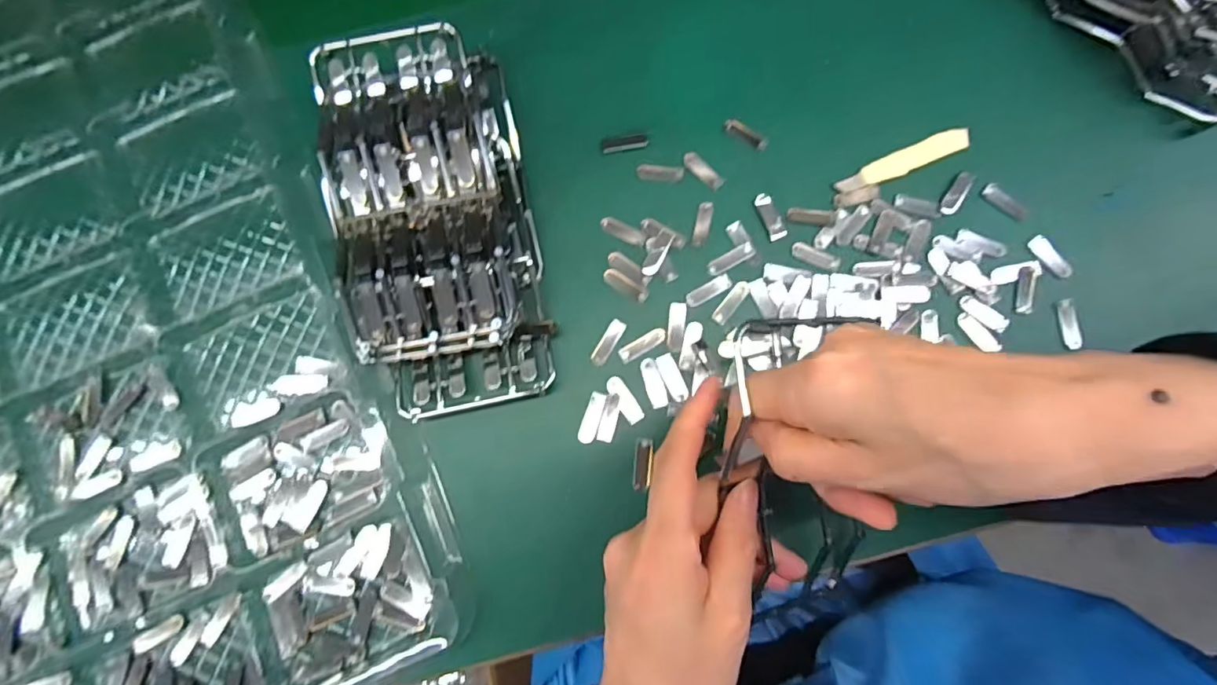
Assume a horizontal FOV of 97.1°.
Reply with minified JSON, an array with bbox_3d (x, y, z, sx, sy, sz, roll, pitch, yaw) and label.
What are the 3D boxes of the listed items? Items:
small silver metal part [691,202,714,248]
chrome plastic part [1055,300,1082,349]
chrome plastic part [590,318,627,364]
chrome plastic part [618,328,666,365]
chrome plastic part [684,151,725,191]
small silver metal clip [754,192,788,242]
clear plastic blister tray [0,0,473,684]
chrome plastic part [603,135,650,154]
[{"bbox_3d":[0.056,-0.070,0.317,0.009,0.004,0.029,14,82,4],"label":"small silver metal part"},{"bbox_3d":[0.258,-0.010,0.300,0.008,0.004,0.028,-6,81,1],"label":"chrome plastic part"},{"bbox_3d":[0.000,0.000,0.306,0.009,0.004,0.029,30,83,6],"label":"chrome plastic part"},{"bbox_3d":[0.020,0.001,0.306,0.029,0.004,0.009,-31,82,-3],"label":"chrome plastic part"},{"bbox_3d":[0.057,-0.103,0.320,0.028,0.004,0.011,45,85,7],"label":"chrome plastic part"},{"bbox_3d":[0.096,-0.074,0.317,0.011,0.004,0.029,-20,81,-1],"label":"small silver metal clip"},{"bbox_3d":[-0.393,0.019,0.311,0.506,0.030,0.506,-24,81,-2],"label":"clear plastic blister tray"},{"bbox_3d":[0.010,-0.121,0.326,0.027,0.005,0.007,-9,81,0],"label":"chrome plastic part"}]

